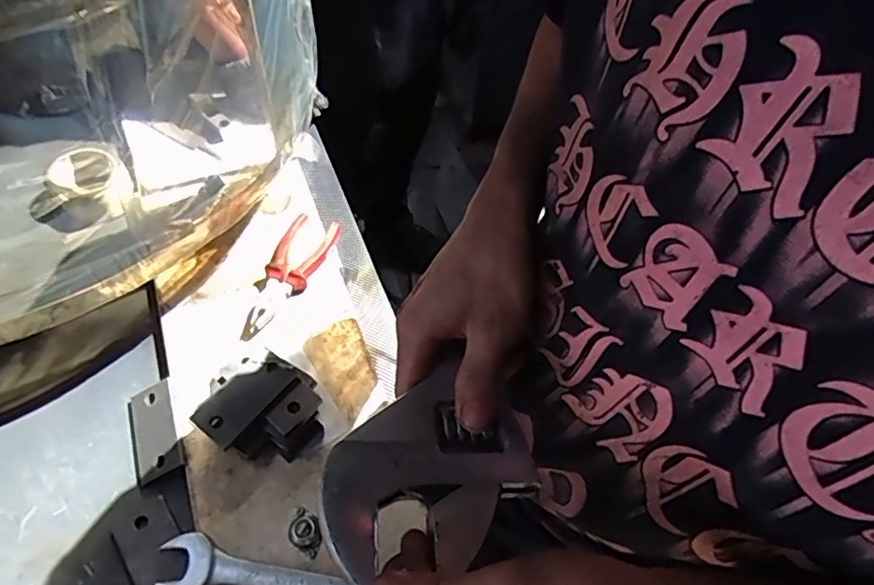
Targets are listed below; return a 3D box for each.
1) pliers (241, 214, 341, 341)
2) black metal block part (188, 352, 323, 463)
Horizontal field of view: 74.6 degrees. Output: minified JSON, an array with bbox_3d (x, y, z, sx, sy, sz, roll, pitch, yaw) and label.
[{"bbox_3d":[-0.180,-0.025,0.687,0.062,0.022,0.182,16,59,8],"label":"pliers"},{"bbox_3d":[-0.168,0.120,0.570,0.085,0.060,0.097,31,62,17],"label":"black metal block part"}]

